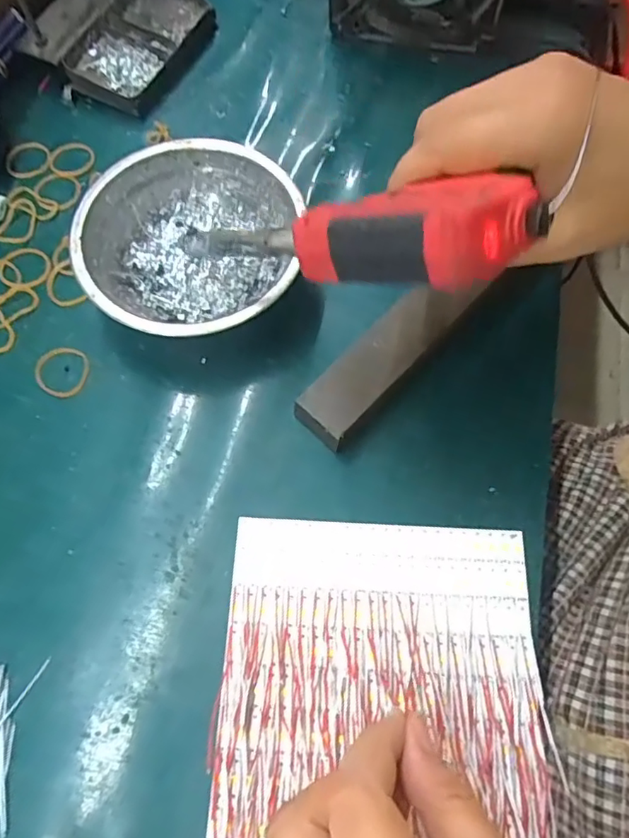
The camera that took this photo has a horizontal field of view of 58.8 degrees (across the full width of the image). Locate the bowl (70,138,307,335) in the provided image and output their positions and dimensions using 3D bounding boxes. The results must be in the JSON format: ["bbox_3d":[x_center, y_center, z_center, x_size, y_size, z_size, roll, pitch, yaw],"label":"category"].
[{"bbox_3d":[-0.068,-0.097,0.322,0.118,0.042,0.122,0,68,1],"label":"bowl"}]

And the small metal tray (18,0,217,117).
[{"bbox_3d":[-0.139,-0.281,0.403,0.103,0.027,0.110,25,71,10],"label":"small metal tray"}]

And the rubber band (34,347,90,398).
[{"bbox_3d":[-0.144,-0.028,0.317,0.030,0.004,0.030,0,68,1],"label":"rubber band"}]

